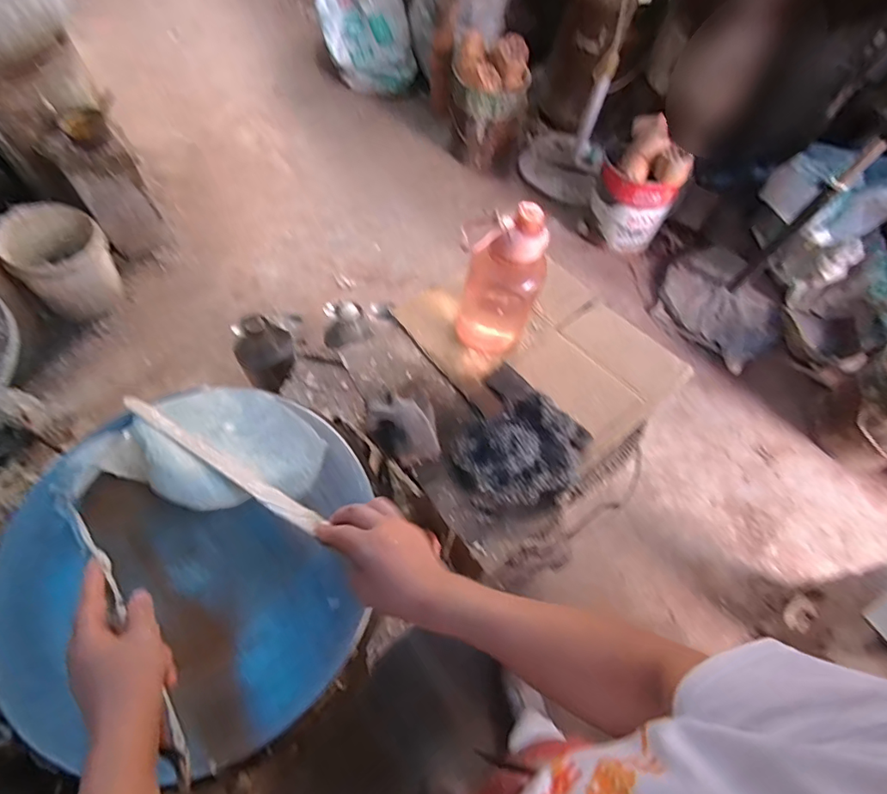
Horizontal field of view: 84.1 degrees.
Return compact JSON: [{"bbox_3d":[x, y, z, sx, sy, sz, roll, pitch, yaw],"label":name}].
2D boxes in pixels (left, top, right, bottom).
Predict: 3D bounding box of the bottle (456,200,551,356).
[{"bbox_3d":[0.078,-0.157,0.690,0.109,0.219,0.085,21,61,8],"label":"bottle"}]

